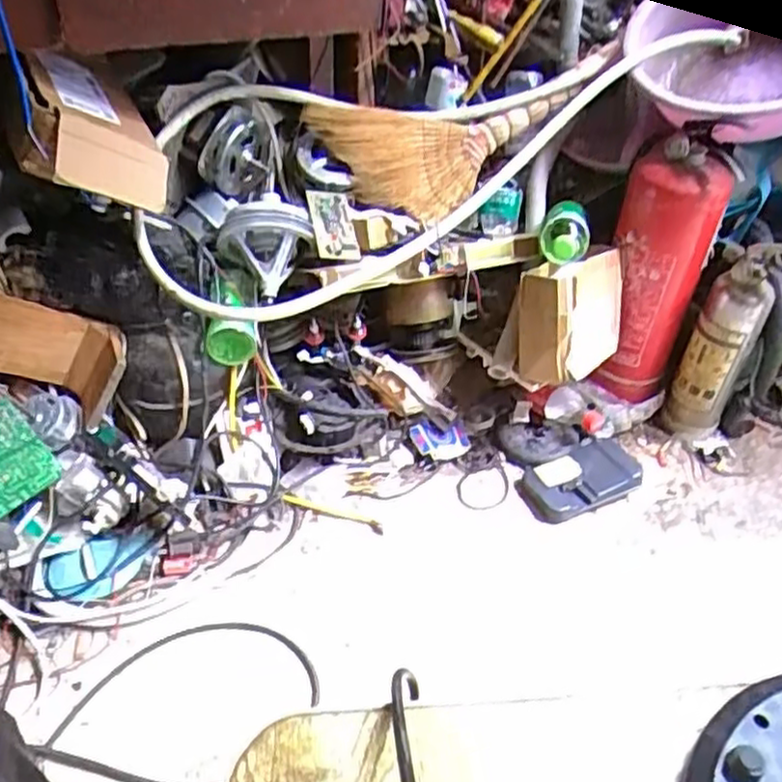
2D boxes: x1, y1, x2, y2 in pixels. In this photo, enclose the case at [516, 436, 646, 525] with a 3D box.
[{"bbox_3d":[0.288,0.135,1.119,0.184,0.045,0.111,-20,44,-26],"label":"case"}]

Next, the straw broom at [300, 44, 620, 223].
[{"bbox_3d":[0.138,-0.384,1.133,0.506,0.193,0.065,-18,13,-17],"label":"straw broom"}]

